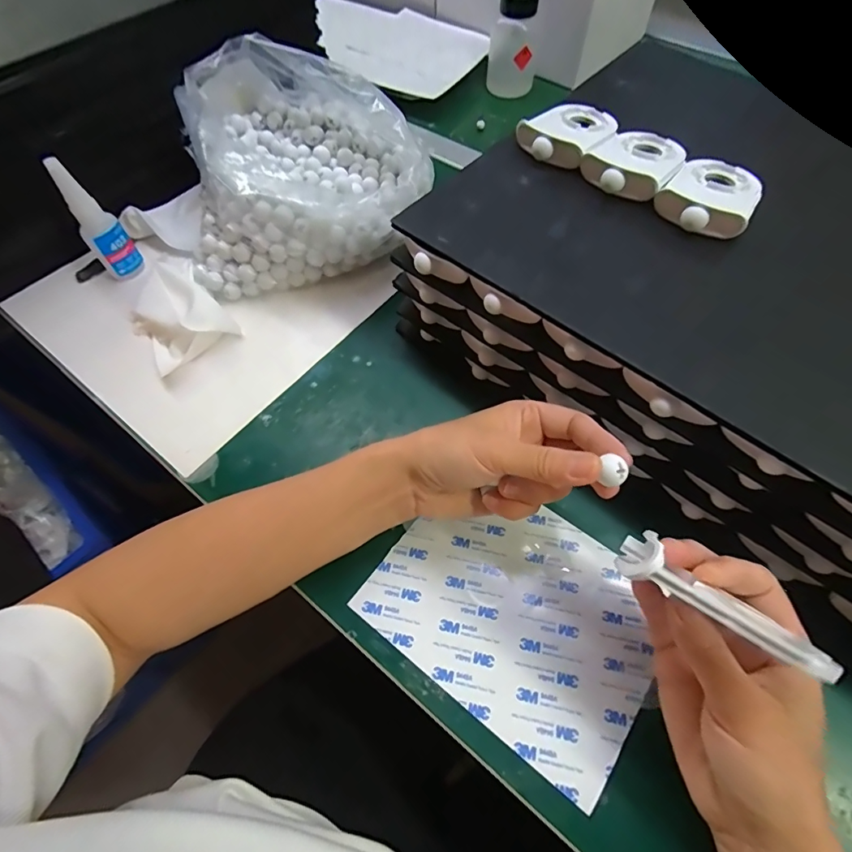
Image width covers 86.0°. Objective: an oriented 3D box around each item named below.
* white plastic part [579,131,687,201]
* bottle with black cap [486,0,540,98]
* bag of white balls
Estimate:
[{"bbox_3d":[0.154,-0.197,0.334,0.060,0.015,0.084,32,67,17],"label":"white plastic part"},{"bbox_3d":[0.111,-0.481,0.575,0.062,0.115,0.047,5,62,4],"label":"bottle with black cap"},{"bbox_3d":[-0.116,-0.254,0.438,0.202,0.109,0.221,-7,61,-3],"label":"bag of white balls"}]

